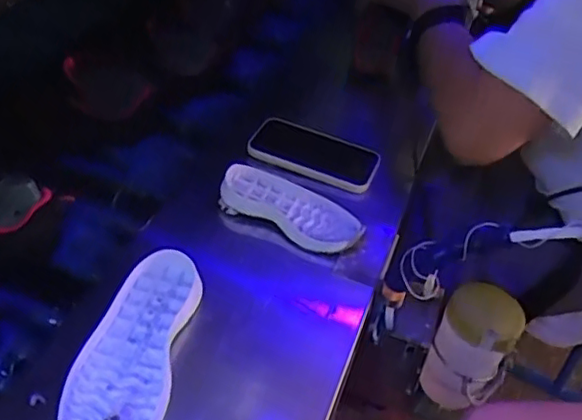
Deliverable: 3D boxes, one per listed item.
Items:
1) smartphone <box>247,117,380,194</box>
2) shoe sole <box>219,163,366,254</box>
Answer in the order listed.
[{"bbox_3d":[0.030,-0.070,0.735,0.154,0.013,0.081,22,45,20],"label":"smartphone"},{"bbox_3d":[0.003,-0.005,0.652,0.155,0.030,0.073,22,45,20],"label":"shoe sole"}]

